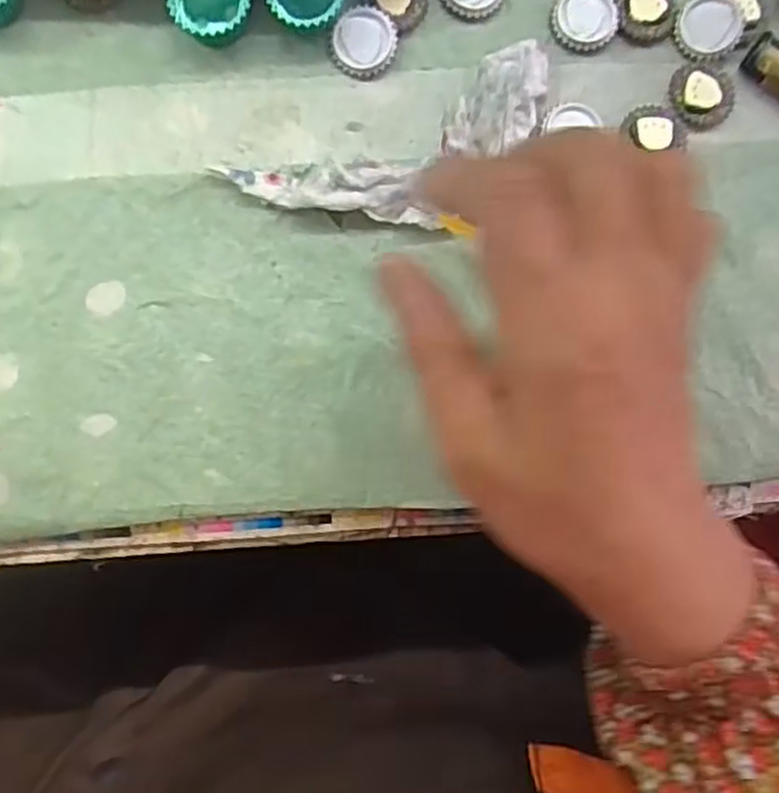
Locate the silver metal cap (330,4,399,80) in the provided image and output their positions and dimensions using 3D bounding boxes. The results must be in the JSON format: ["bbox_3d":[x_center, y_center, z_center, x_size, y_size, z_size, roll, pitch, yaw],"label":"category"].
[{"bbox_3d":[-0.011,-0.150,0.324,0.028,0.009,0.029,0,84,-4],"label":"silver metal cap"}]

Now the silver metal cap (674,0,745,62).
[{"bbox_3d":[0.139,-0.160,0.333,0.027,0.008,0.026,0,84,-3],"label":"silver metal cap"}]

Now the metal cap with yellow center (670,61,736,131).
[{"bbox_3d":[0.136,-0.132,0.332,0.028,0.004,0.031,3,84,-4],"label":"metal cap with yellow center"}]

